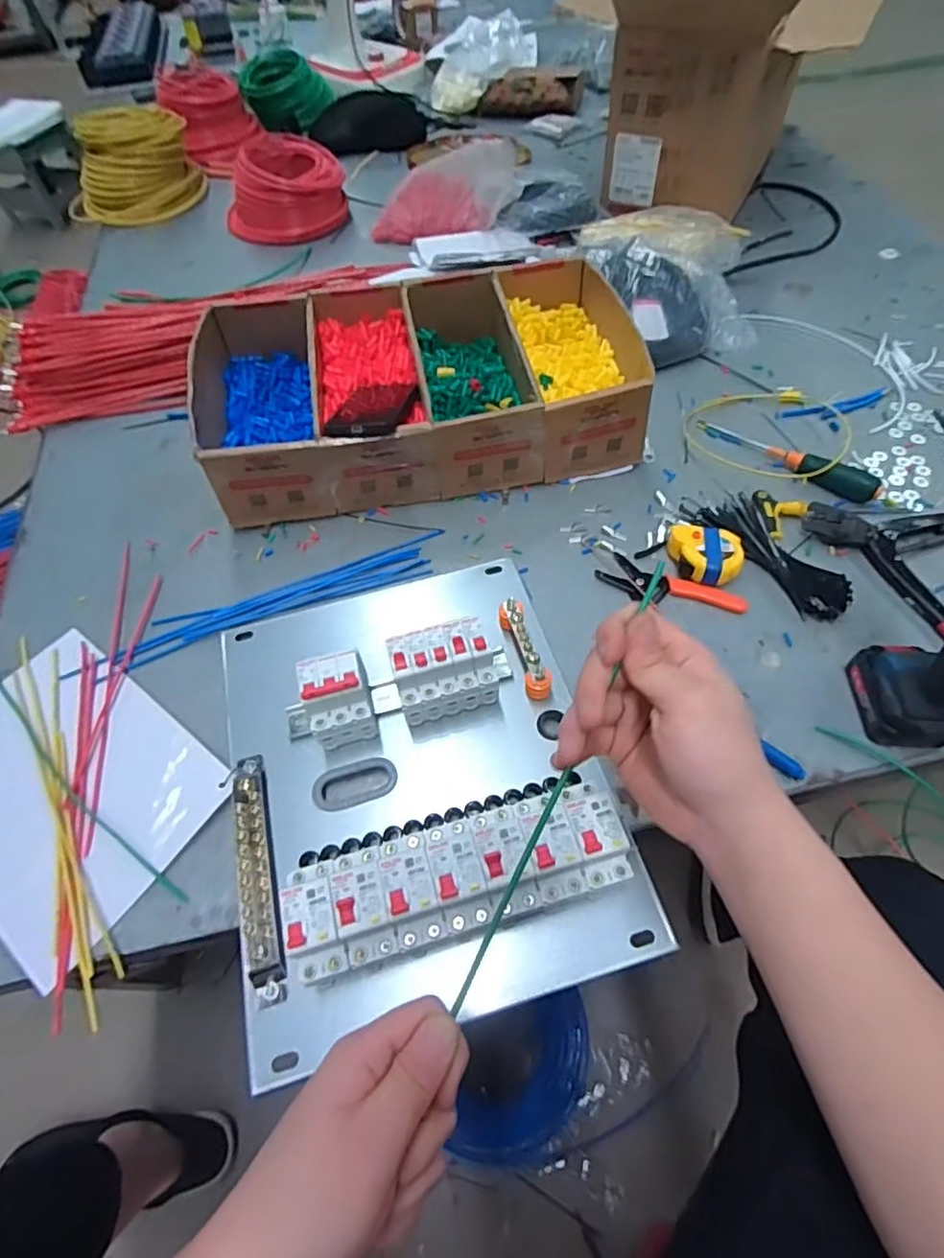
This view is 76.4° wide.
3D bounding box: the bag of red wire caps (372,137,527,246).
[{"bbox_3d":[-0.052,-0.800,1.111,0.289,0.107,0.124,-7,55,21],"label":"bag of red wire caps"}]

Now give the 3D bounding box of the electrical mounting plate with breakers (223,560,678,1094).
[{"bbox_3d":[-0.058,0.106,0.527,0.322,0.095,0.399,-14,57,-6],"label":"electrical mounting plate with breakers"}]

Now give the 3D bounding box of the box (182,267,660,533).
[{"bbox_3d":[-0.070,-0.318,0.779,0.539,0.117,0.325,-10,57,-4],"label":"box"}]

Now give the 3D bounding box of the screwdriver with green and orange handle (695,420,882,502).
[{"bbox_3d":[0.392,-0.219,0.747,0.230,0.033,0.038,33,64,22],"label":"screwdriver with green and orange handle"}]

